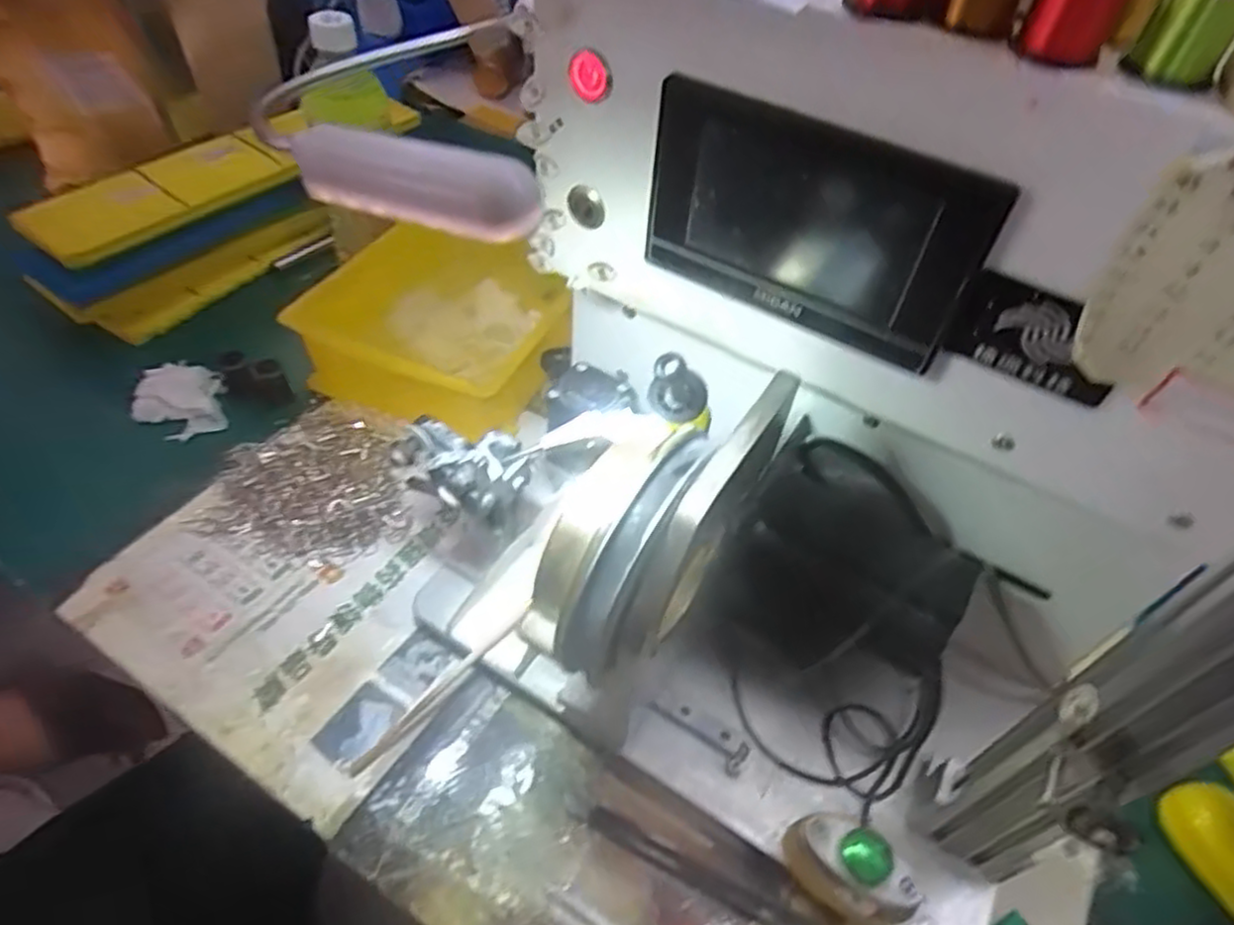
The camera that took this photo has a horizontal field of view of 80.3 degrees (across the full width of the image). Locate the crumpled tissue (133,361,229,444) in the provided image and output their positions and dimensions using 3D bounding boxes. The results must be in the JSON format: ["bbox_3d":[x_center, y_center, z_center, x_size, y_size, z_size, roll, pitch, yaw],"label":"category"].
[{"bbox_3d":[-0.333,-0.047,0.557,0.063,0.024,0.063,-16,52,-20],"label":"crumpled tissue"}]

